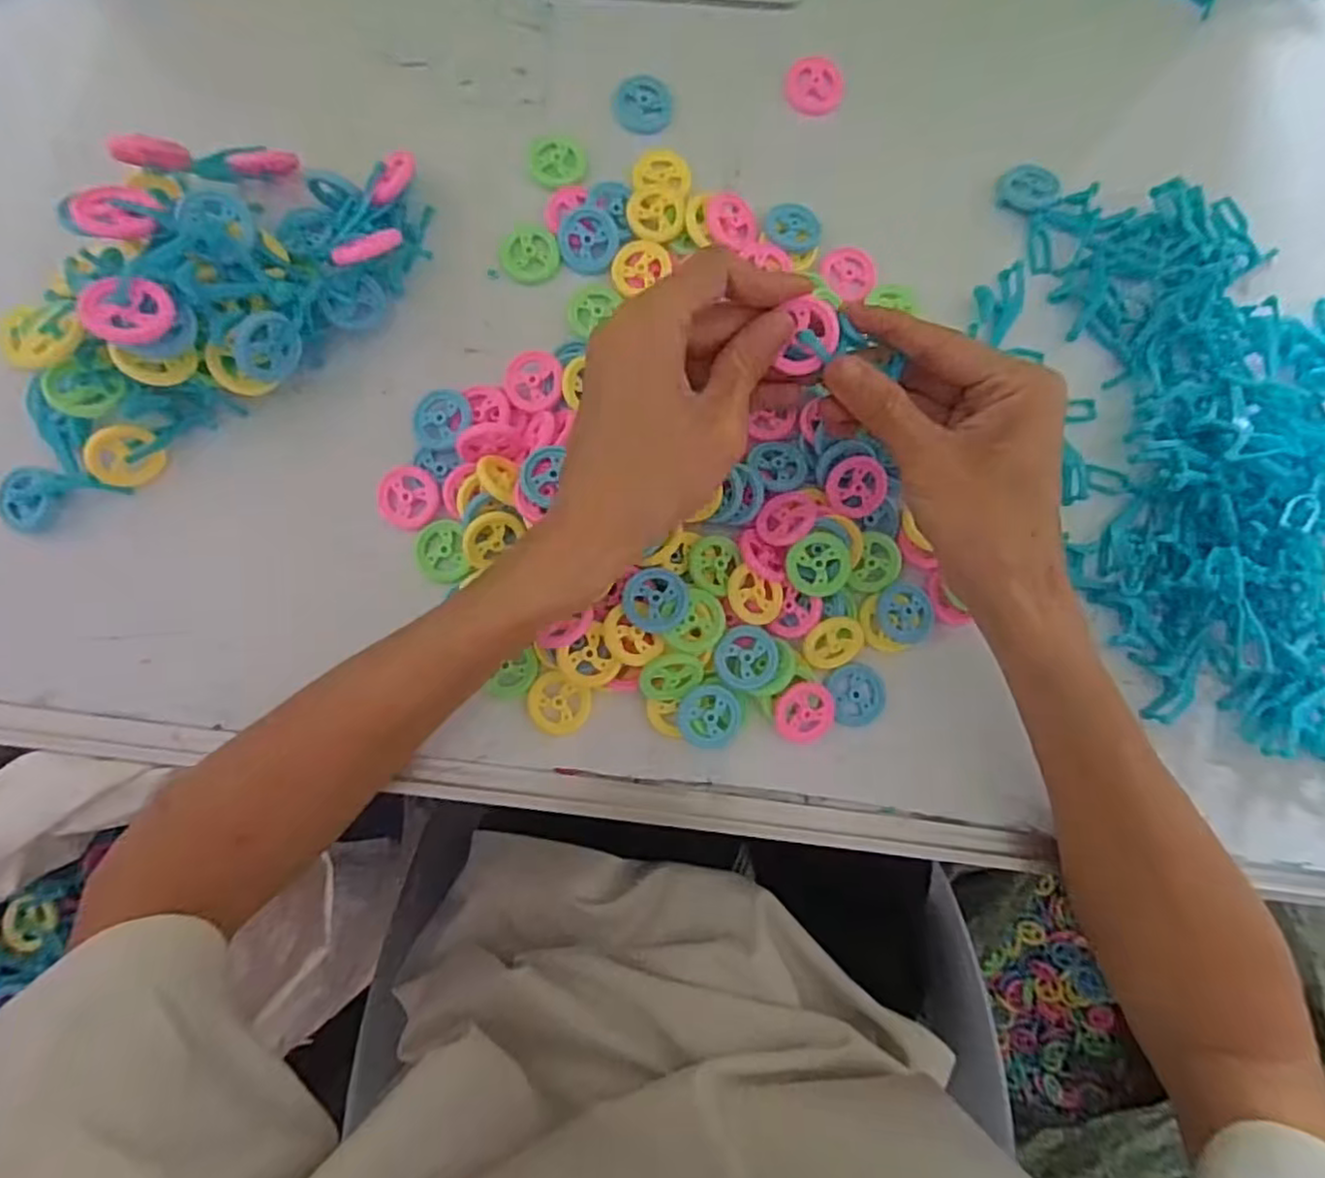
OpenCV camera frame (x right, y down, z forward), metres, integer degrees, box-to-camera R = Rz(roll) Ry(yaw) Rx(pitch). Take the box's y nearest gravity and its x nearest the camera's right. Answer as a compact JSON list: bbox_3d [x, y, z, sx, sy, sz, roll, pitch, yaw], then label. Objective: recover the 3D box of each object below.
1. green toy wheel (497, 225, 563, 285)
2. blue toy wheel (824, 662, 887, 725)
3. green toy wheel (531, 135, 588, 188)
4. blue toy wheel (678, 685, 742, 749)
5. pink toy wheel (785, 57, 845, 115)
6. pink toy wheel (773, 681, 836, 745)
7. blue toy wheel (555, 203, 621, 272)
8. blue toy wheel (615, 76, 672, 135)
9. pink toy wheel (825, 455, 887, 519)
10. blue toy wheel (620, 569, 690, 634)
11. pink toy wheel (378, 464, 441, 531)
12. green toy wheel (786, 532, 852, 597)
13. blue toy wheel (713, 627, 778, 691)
[{"bbox_3d":[-0.066,-0.168,0.344,0.030,0.004,0.030,0,85,-1],"label":"green toy wheel"},{"bbox_3d":[0.095,0.051,0.338,0.027,0.005,0.031,-16,85,-3],"label":"blue toy wheel"},{"bbox_3d":[-0.053,-0.218,0.353,0.028,0.004,0.029,0,85,-1],"label":"green toy wheel"},{"bbox_3d":[0.022,0.060,0.324,0.029,0.009,0.029,0,85,-1],"label":"blue toy wheel"},{"bbox_3d":[0.081,-0.268,0.367,0.030,0.007,0.027,13,84,0],"label":"pink toy wheel"},{"bbox_3d":[0.068,0.059,0.330,0.029,0.012,0.029,0,85,-1],"label":"pink toy wheel"},{"bbox_3d":[-0.037,-0.175,0.344,0.030,0.006,0.033,0,85,-1],"label":"blue toy wheel"},{"bbox_3d":[-0.010,-0.250,0.356,0.028,0.004,0.027,0,85,-1],"label":"blue toy wheel"},{"bbox_3d":[0.095,-0.049,0.336,0.029,0.007,0.029,-3,109,-10],"label":"pink toy wheel"},{"bbox_3d":[-0.003,0.005,0.312,0.029,0.005,0.029,0,85,-1],"label":"blue toy wheel"},{"bbox_3d":[-0.121,-0.044,0.327,0.031,0.004,0.029,0,85,-1],"label":"pink toy wheel"},{"bbox_3d":[0.073,-0.012,0.323,0.029,0.004,0.030,1,95,10],"label":"green toy wheel"},{"bbox_3d":[0.039,0.032,0.320,0.029,0.004,0.029,0,85,-1],"label":"blue toy wheel"}]

